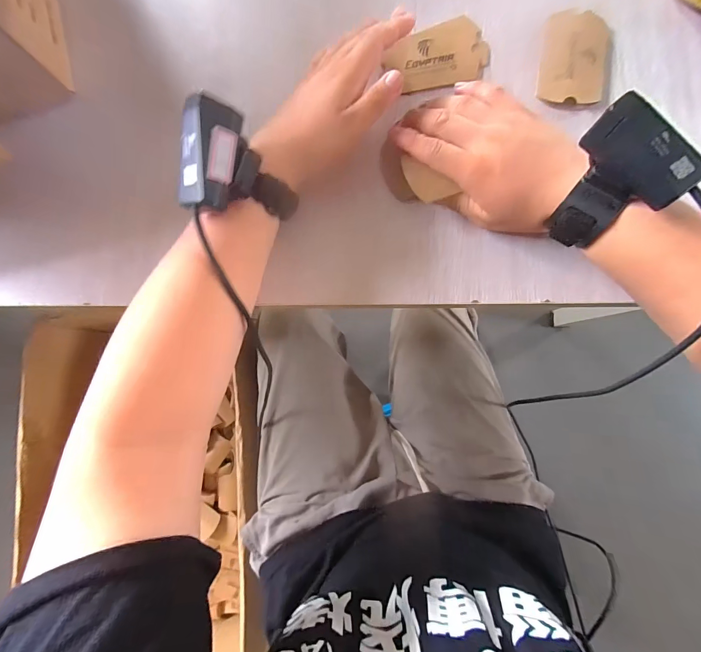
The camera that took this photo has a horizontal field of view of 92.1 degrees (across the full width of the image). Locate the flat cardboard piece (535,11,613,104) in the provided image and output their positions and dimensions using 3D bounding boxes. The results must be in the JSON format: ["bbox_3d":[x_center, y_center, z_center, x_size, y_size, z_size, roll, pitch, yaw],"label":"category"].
[{"bbox_3d":[0.210,-0.251,0.316,0.060,0.013,0.094,9,85,3],"label":"flat cardboard piece"}]

